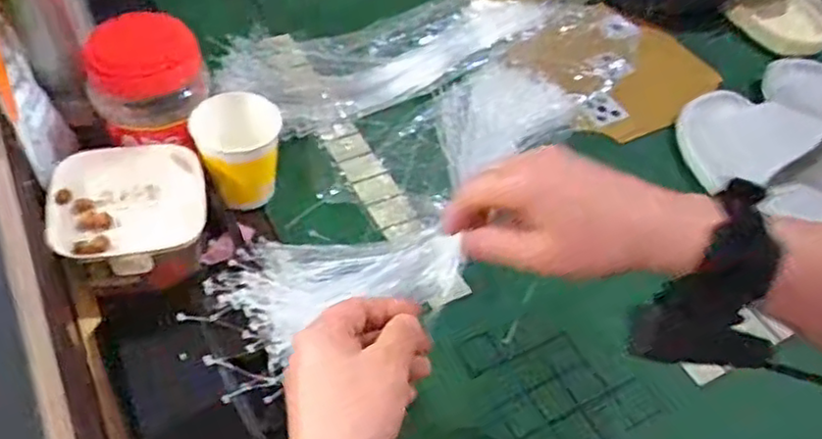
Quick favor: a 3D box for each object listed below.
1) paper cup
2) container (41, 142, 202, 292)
[{"bbox_3d":[-0.147,-0.058,0.587,0.071,0.076,0.079,-4,50,-10],"label":"paper cup"},{"bbox_3d":[-0.219,0.008,0.546,0.110,0.075,0.117,-9,51,-14],"label":"container"}]

